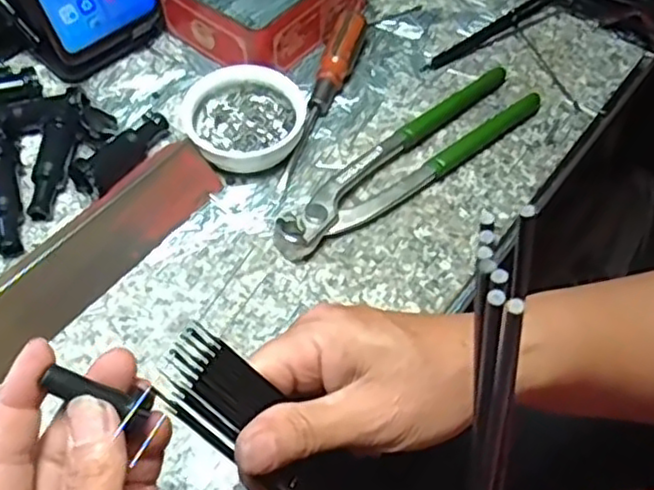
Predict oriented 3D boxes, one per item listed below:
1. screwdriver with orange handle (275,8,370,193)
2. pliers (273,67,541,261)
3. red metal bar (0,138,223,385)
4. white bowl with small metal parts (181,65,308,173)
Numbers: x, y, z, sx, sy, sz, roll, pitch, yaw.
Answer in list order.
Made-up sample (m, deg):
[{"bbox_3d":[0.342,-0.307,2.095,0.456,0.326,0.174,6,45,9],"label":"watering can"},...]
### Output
[{"bbox_3d":[-0.002,-0.096,0.441,0.020,0.020,0.139,16,58,9],"label":"screwdriver with orange handle"},{"bbox_3d":[0.049,-0.054,0.420,0.196,0.017,0.042,-35,64,-22],"label":"pliers"},{"bbox_3d":[-0.157,0.032,0.354,0.036,0.027,0.258,34,62,19],"label":"red metal bar"},{"bbox_3d":[-0.049,-0.076,0.426,0.071,0.024,0.064,-8,57,-7],"label":"white bowl with small metal parts"}]

